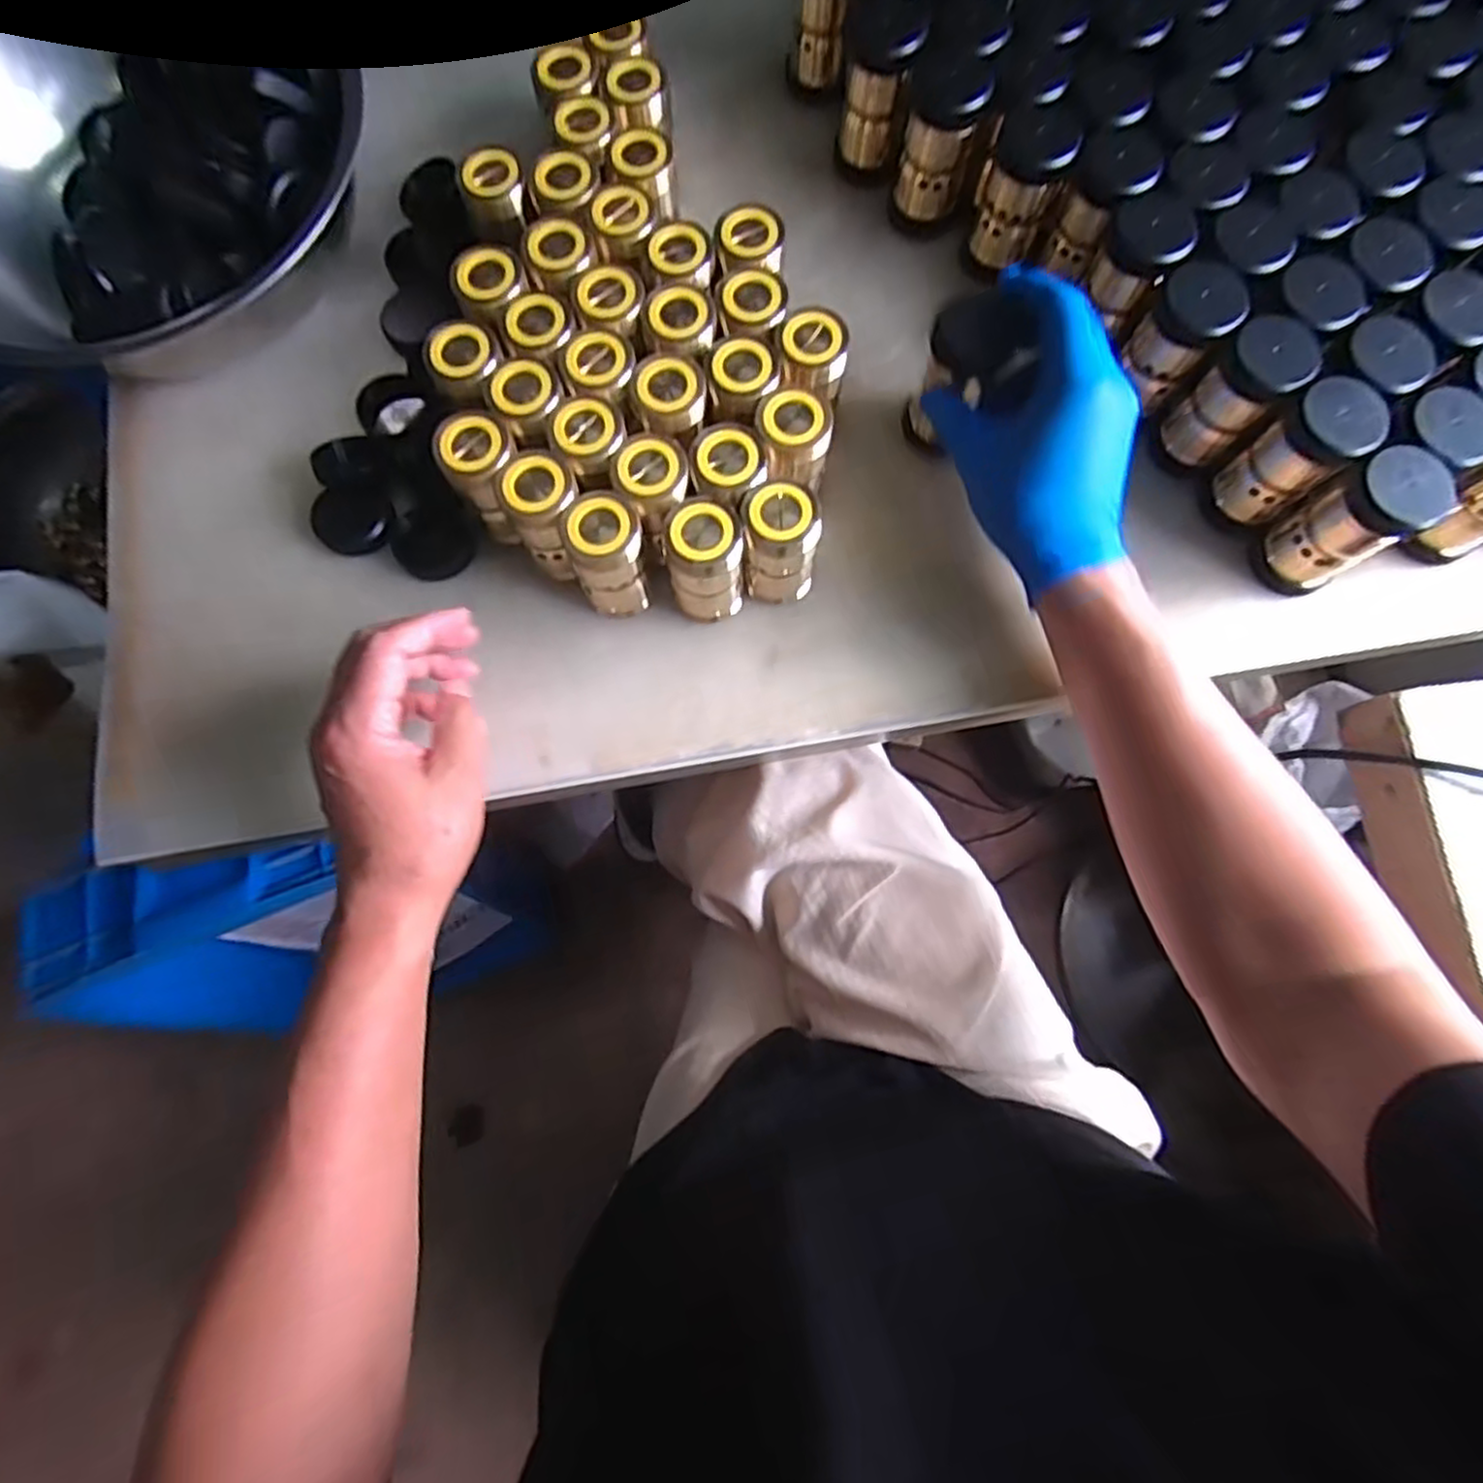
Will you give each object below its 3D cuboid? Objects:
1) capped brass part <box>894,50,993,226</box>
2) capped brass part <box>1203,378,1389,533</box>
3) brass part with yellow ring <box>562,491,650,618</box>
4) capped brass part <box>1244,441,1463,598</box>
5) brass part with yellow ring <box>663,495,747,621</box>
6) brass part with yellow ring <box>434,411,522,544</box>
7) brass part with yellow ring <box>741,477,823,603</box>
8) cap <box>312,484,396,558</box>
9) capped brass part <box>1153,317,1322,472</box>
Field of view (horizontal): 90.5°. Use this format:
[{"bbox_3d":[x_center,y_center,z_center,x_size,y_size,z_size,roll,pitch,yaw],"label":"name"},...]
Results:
[{"bbox_3d":[0.120,-0.365,0.448,0.041,0.073,0.034,14,77,3],"label":"capped brass part"},{"bbox_3d":[0.295,-0.151,0.399,0.039,0.082,0.041,-35,80,-8],"label":"capped brass part"},{"bbox_3d":[-0.070,-0.096,0.404,0.037,0.080,0.039,-12,77,-3],"label":"brass part with yellow ring"},{"bbox_3d":[0.323,-0.116,0.394,0.043,0.082,0.044,-30,79,-7],"label":"capped brass part"},{"bbox_3d":[-0.021,-0.099,0.402,0.039,0.077,0.039,0,77,-1],"label":"brass part with yellow ring"},{"bbox_3d":[-0.140,-0.146,0.406,0.034,0.066,0.039,17,77,3],"label":"brass part with yellow ring"},{"bbox_3d":[0.021,-0.105,0.405,0.041,0.078,0.036,9,77,1],"label":"brass part with yellow ring"},{"bbox_3d":[-0.225,-0.129,0.426,0.042,0.012,0.037,-19,78,-5],"label":"cap"},{"bbox_3d":[0.267,-0.186,0.406,0.035,0.081,0.040,-40,80,-9],"label":"capped brass part"}]

